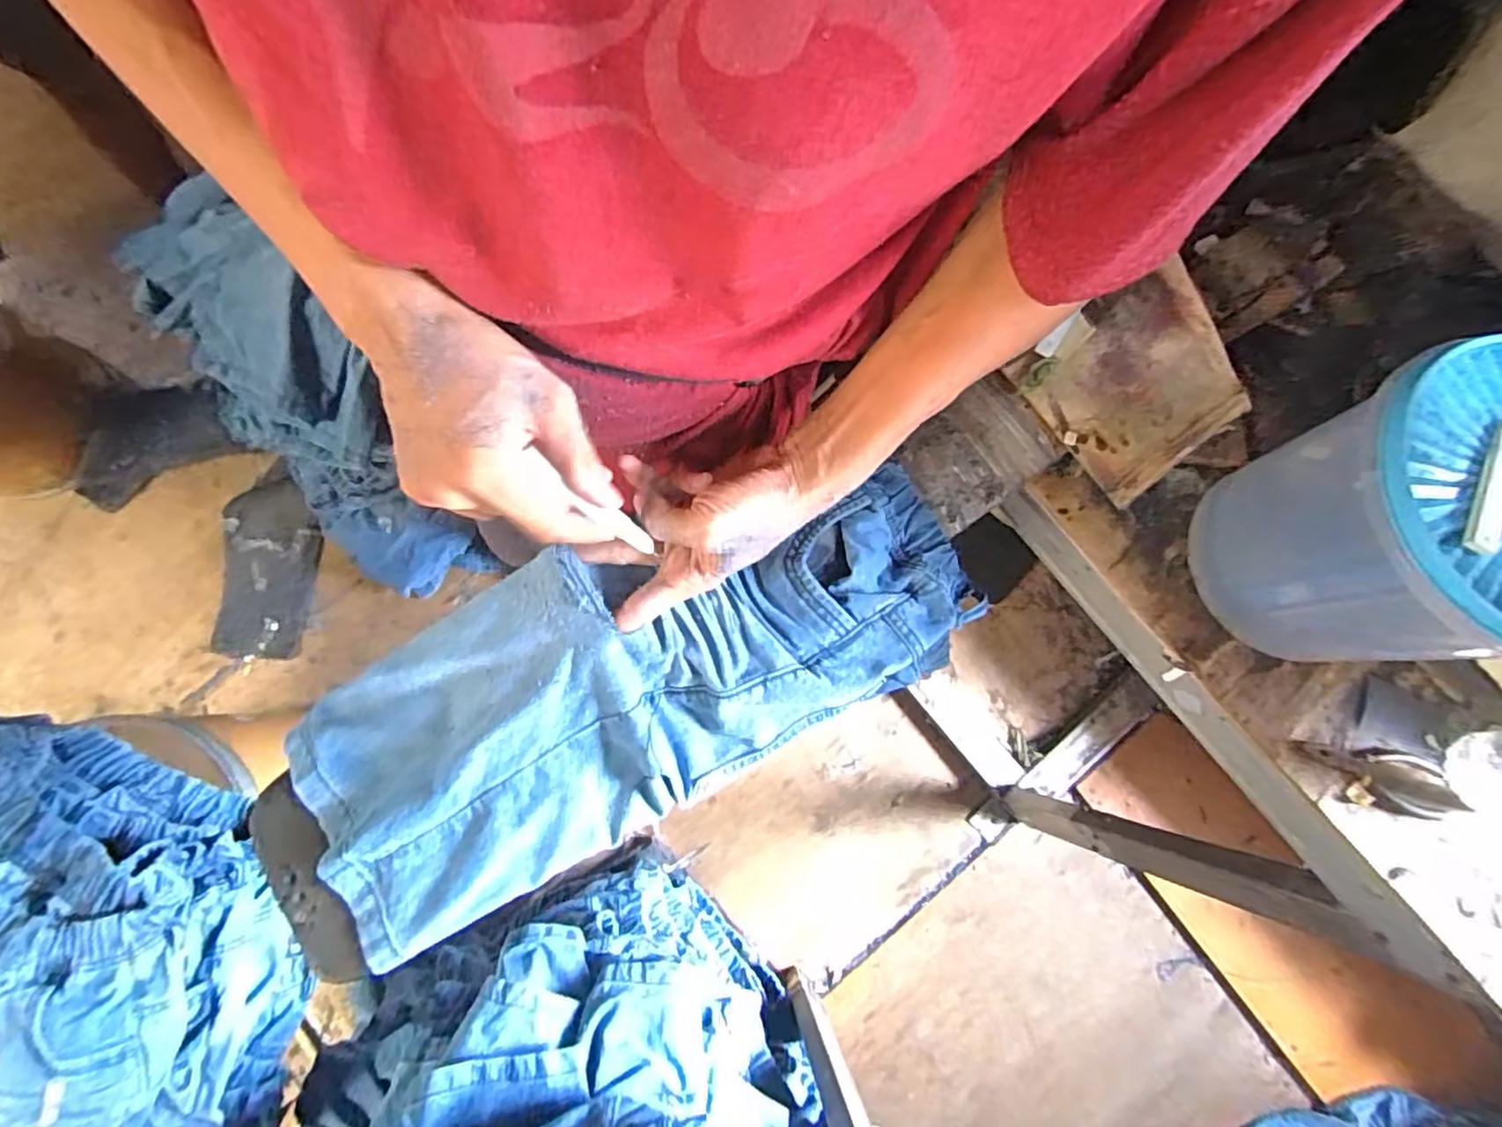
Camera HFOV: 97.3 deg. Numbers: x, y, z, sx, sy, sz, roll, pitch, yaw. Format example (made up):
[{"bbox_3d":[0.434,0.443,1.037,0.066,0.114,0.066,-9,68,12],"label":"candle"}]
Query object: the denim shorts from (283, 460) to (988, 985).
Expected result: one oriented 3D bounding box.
[{"bbox_3d":[-0.071,0.077,0.433,0.476,0.072,0.176,-23,79,-7],"label":"denim shorts"}]

